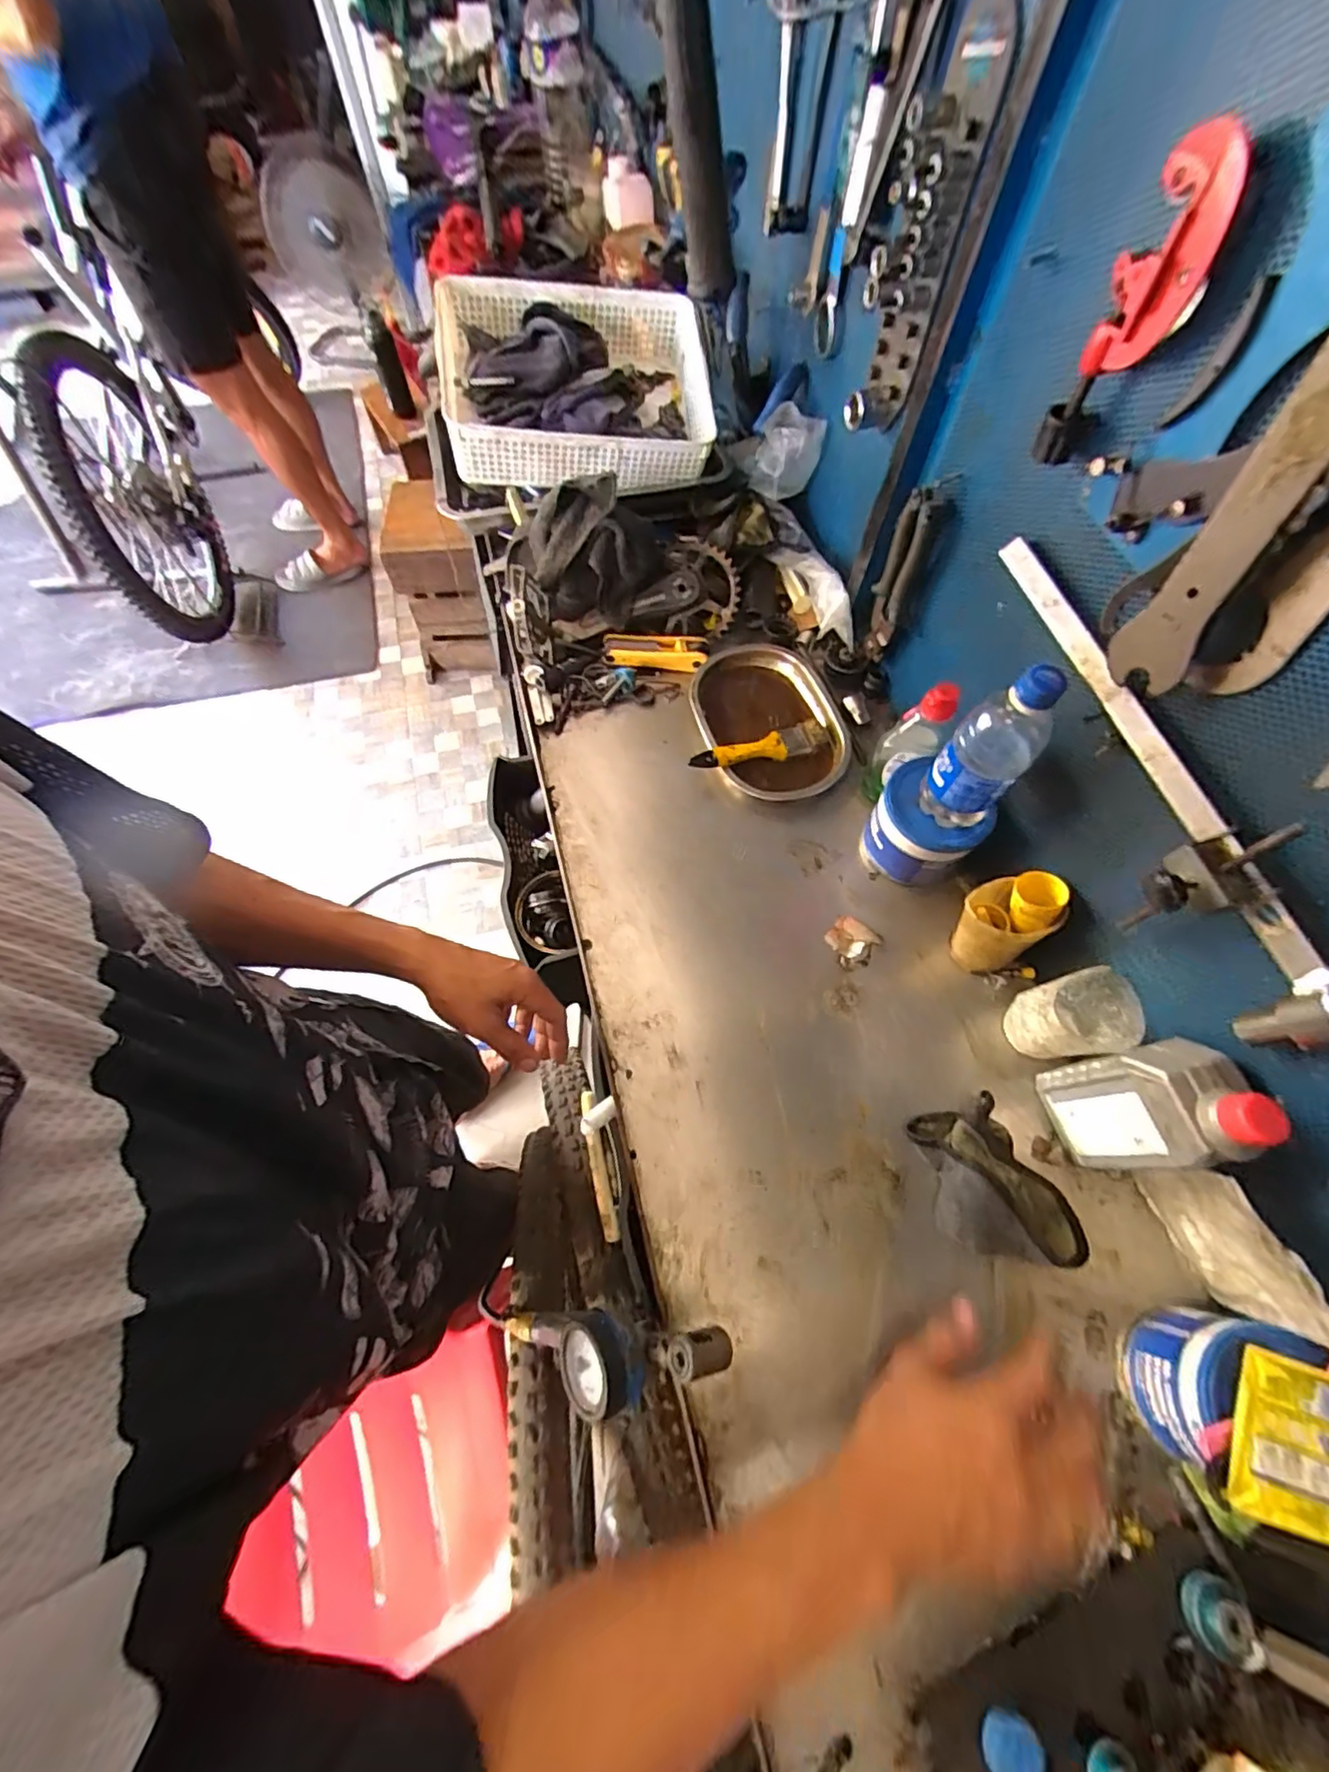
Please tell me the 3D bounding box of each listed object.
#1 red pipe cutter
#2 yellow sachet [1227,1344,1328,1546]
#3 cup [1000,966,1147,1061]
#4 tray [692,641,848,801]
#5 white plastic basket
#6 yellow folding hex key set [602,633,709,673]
[{"bbox_3d":[0.275,-0.330,0.364,0.028,0.149,0.046,-7,64,-4],"label":"red pipe cutter"},{"bbox_3d":[0.383,0.336,0.367,0.075,0.007,0.089,17,80,7],"label":"yellow sachet"},{"bbox_3d":[0.348,0.121,0.543,0.071,0.103,0.066,-7,64,-4],"label":"cup"},{"bbox_3d":[0.124,-0.196,0.729,0.164,0.034,0.216,-21,67,-11],"label":"tray"},{"bbox_3d":[-0.105,-0.639,0.793,0.347,0.118,0.240,-5,64,-3],"label":"white plastic basket"},{"bbox_3d":[-0.011,-0.290,0.769,0.127,0.029,0.038,6,64,1],"label":"yellow folding hex key set"}]

